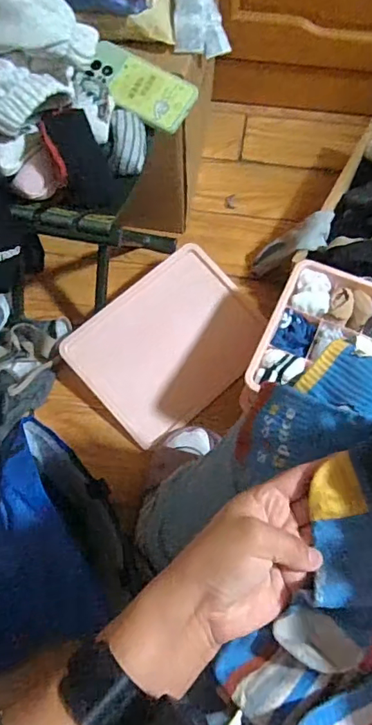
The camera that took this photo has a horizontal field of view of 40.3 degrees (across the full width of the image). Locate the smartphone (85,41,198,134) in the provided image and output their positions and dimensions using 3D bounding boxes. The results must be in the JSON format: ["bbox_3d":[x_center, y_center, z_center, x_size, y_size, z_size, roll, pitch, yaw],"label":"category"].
[{"bbox_3d":[-0.069,-0.379,0.693,0.162,0.018,0.080,34,84,9],"label":"smartphone"}]

